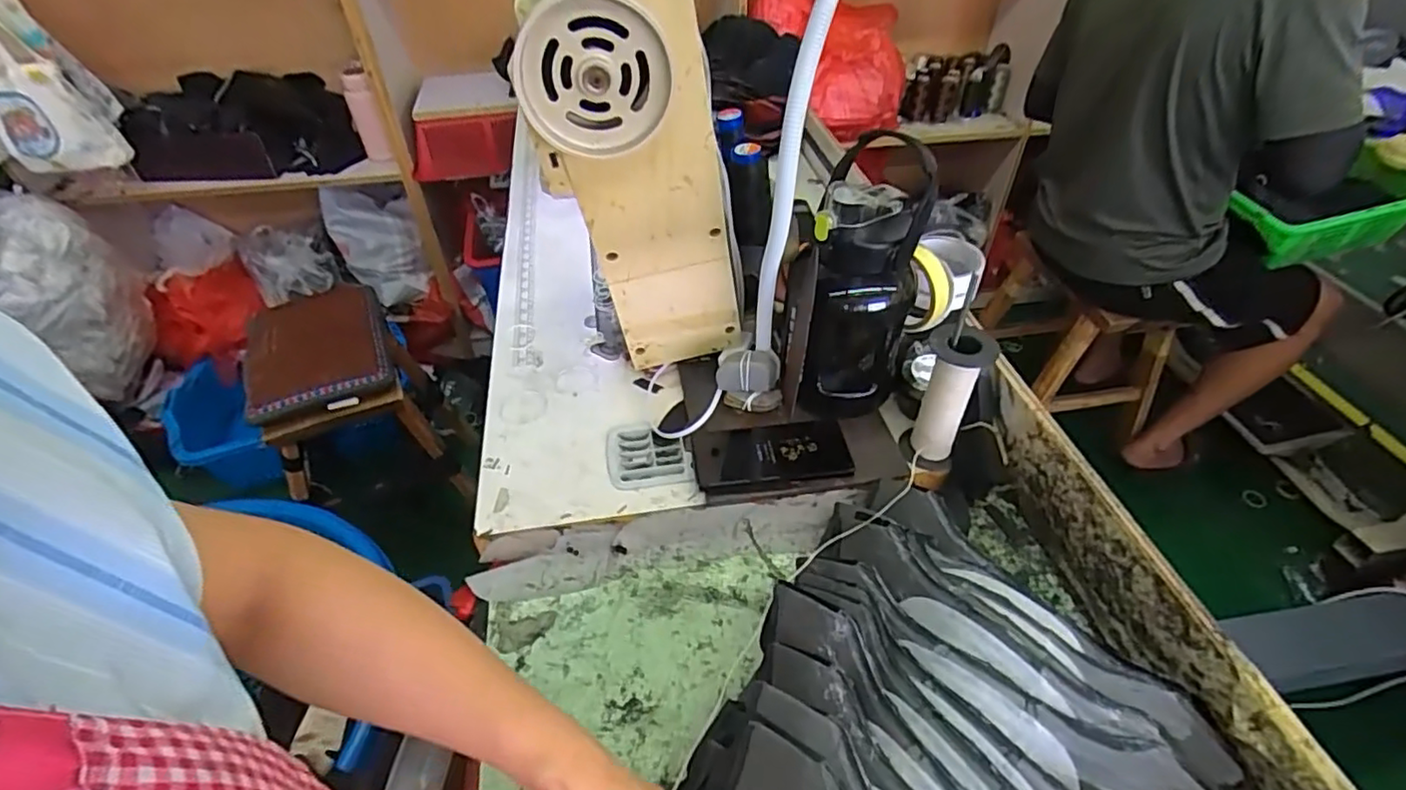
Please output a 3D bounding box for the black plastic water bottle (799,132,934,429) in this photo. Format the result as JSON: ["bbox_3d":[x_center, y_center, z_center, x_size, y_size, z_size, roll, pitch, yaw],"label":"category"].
[{"bbox_3d":[0.150,-0.093,0.625,0.106,0.246,0.100,12,45,13],"label":"black plastic water bottle"}]

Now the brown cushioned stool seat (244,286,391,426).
[{"bbox_3d":[-0.728,-0.085,1.196,0.235,0.036,0.305,-19,46,-19],"label":"brown cushioned stool seat"}]

